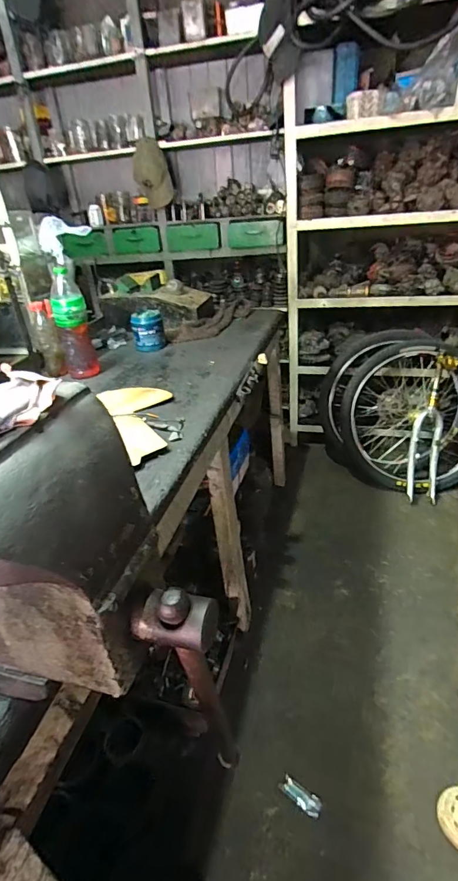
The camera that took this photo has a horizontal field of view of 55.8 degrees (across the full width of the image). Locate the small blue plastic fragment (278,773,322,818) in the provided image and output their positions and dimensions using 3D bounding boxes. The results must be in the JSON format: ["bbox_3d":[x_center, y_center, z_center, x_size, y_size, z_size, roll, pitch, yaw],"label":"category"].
[{"bbox_3d":[0.167,0.832,1.014,0.100,0.021,0.039,18,37,34],"label":"small blue plastic fragment"}]

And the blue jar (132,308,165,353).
[{"bbox_3d":[-0.244,-0.334,1.305,0.092,0.103,0.102,-9,30,-7],"label":"blue jar"}]

